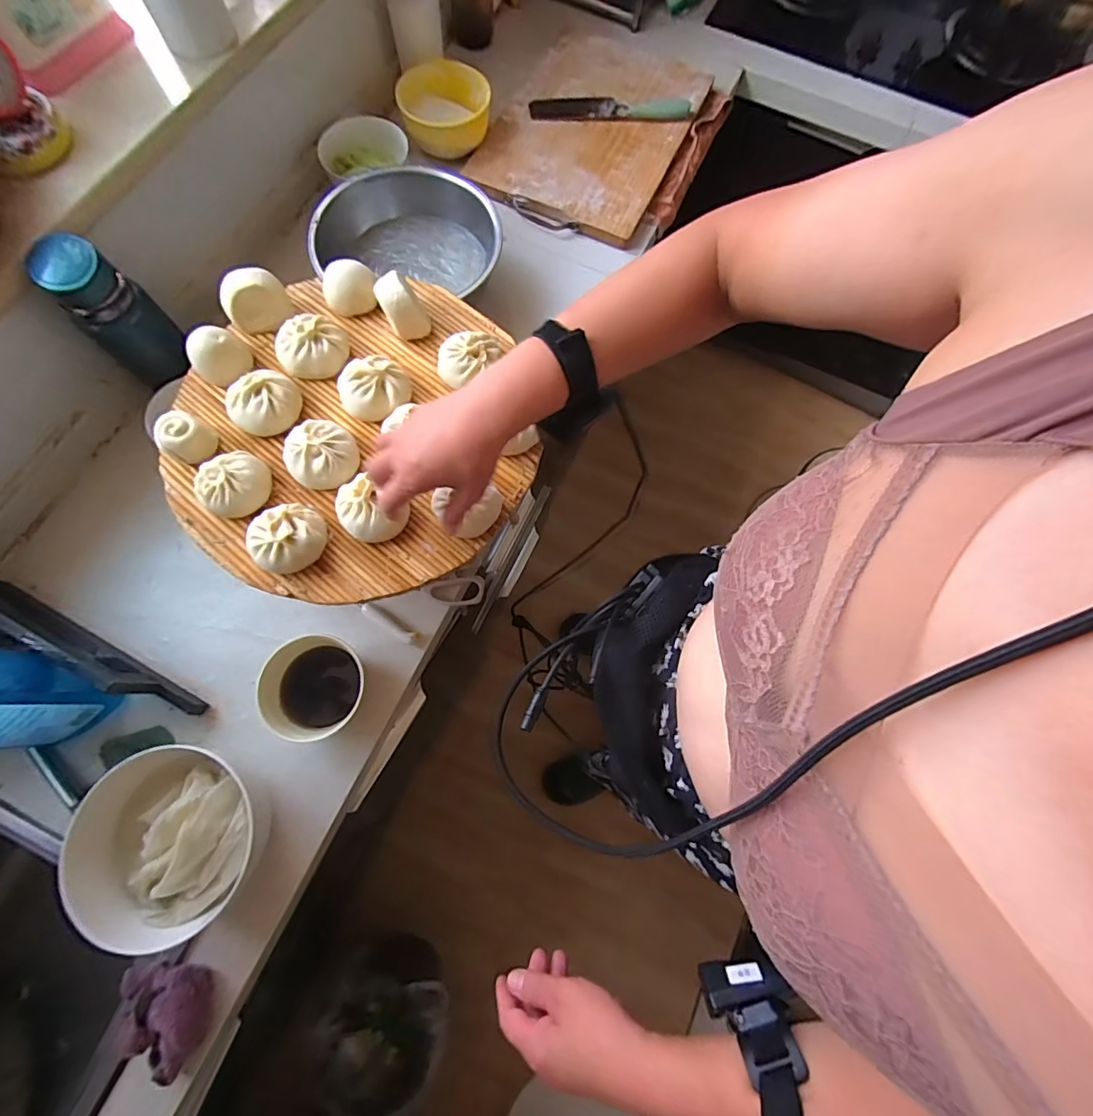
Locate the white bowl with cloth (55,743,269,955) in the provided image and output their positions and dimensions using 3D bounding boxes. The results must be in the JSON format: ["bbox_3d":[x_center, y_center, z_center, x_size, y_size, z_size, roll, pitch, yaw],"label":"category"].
[{"bbox_3d":[-0.380,0.286,0.496,0.156,0.087,0.156,1,74,-2],"label":"white bowl with cloth"}]

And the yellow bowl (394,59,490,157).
[{"bbox_3d":[-0.166,-0.740,0.795,0.141,0.062,0.146,1,74,-2],"label":"yellow bowl"}]

